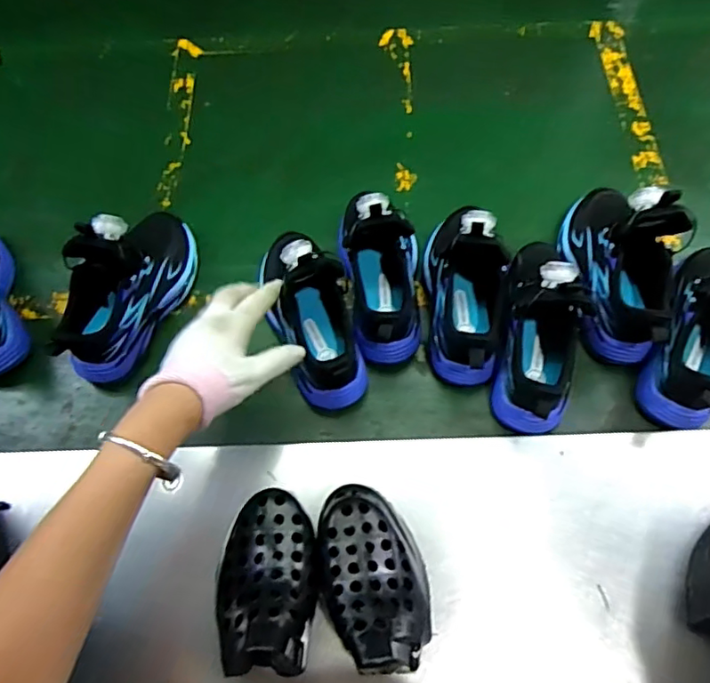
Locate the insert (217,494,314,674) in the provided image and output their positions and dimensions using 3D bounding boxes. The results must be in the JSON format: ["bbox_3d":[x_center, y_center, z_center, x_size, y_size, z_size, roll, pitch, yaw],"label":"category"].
[{"bbox_3d":[-0.067,0.180,0.425,0.071,0.060,0.128,-3,65,-1],"label":"insert"}]

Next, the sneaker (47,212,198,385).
[{"bbox_3d":[-0.238,-0.064,0.569,0.076,0.116,0.196,24,68,12],"label":"sneaker"}]

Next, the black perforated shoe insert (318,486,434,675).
[{"bbox_3d":[0.017,0.180,0.437,0.085,0.083,0.138,-5,65,-1],"label":"black perforated shoe insert"}]

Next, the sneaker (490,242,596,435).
[{"bbox_3d":[0.187,-0.023,0.535,0.079,0.105,0.208,16,66,8],"label":"sneaker"}]

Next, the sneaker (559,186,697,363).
[{"bbox_3d":[0.264,-0.086,0.555,0.089,0.119,0.201,-1,65,0],"label":"sneaker"}]

